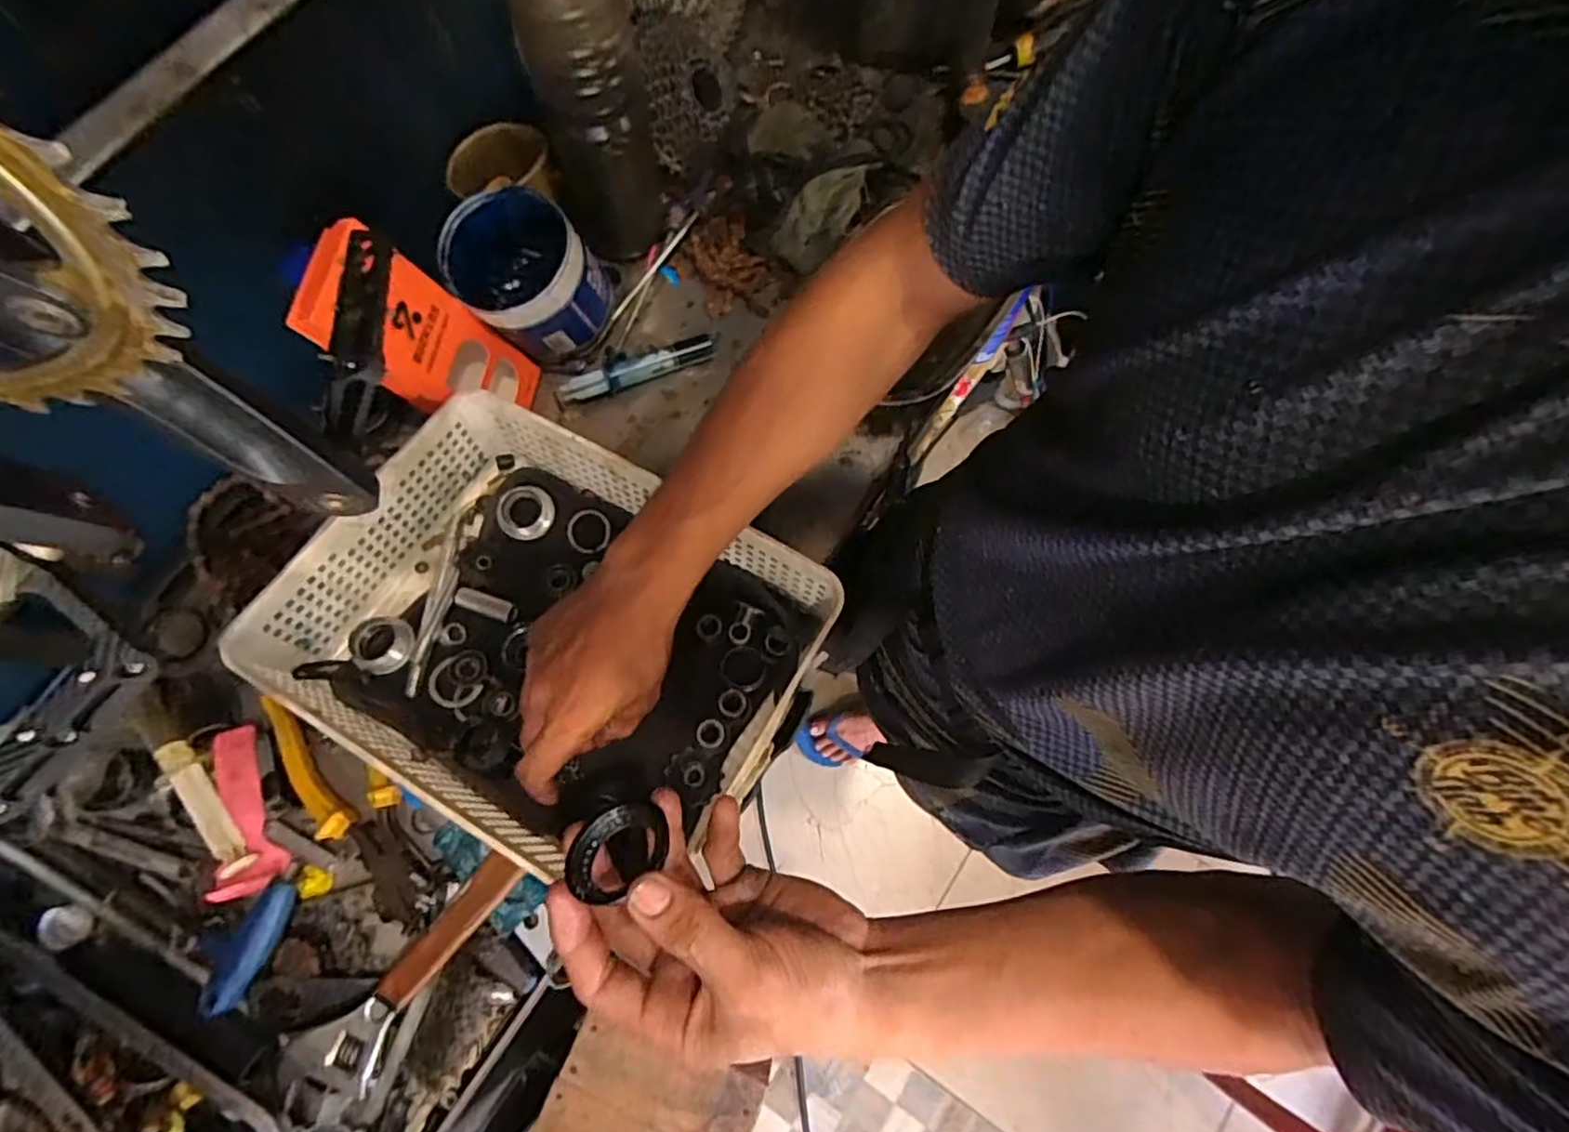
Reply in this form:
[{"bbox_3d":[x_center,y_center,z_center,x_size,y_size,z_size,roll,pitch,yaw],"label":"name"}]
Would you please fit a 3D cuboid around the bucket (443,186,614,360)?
[{"bbox_3d":[-0.205,-0.229,0.557,0.109,0.105,0.105,-29,79,-7],"label":"bucket"}]

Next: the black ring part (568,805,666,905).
[{"bbox_3d":[-0.077,0.130,0.308,0.042,0.009,0.043,-7,41,7],"label":"black ring part"}]

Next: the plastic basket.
[{"bbox_3d":[-0.157,0.044,0.479,0.328,0.110,0.248,31,78,7],"label":"plastic basket"}]

